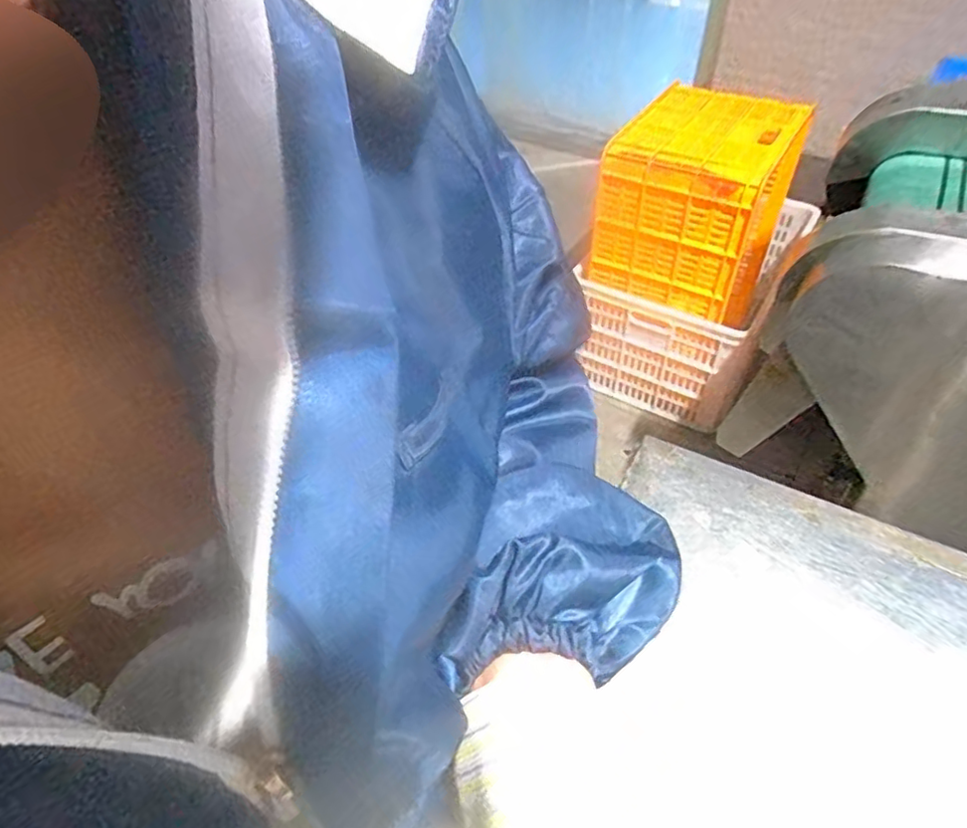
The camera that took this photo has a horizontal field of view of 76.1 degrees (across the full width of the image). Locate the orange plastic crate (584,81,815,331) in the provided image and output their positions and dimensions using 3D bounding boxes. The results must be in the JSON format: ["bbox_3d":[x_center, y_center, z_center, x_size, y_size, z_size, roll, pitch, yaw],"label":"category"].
[{"bbox_3d":[0.469,-0.467,1.364,0.337,0.359,0.470,20,51,19],"label":"orange plastic crate"}]

